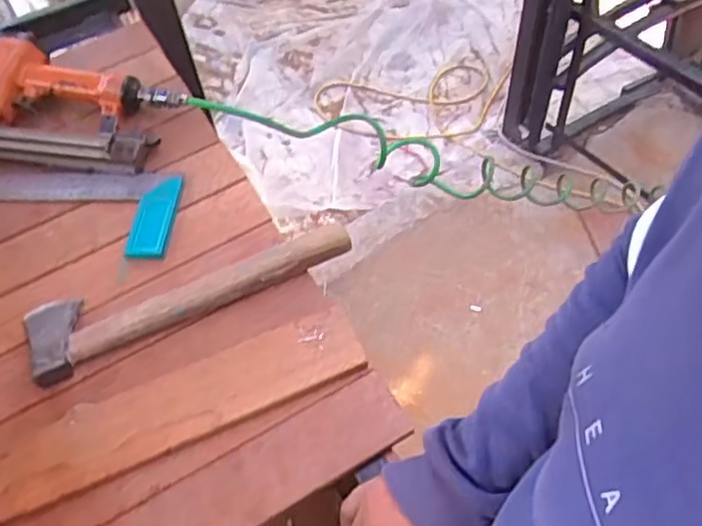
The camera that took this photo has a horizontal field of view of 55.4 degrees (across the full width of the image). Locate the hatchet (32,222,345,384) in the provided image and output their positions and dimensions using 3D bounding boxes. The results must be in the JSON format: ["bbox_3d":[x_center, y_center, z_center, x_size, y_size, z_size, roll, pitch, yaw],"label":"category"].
[{"bbox_3d":[-0.156,0.017,0.640,0.309,0.023,0.084,-23,57,-11],"label":"hatchet"}]

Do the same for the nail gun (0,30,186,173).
[{"bbox_3d":[-0.321,-0.185,0.763,0.238,0.051,0.159,5,56,7],"label":"nail gun"}]

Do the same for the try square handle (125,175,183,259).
[{"bbox_3d":[-0.205,-0.050,0.692,0.040,0.009,0.107,0,56,5],"label":"try square handle"}]

